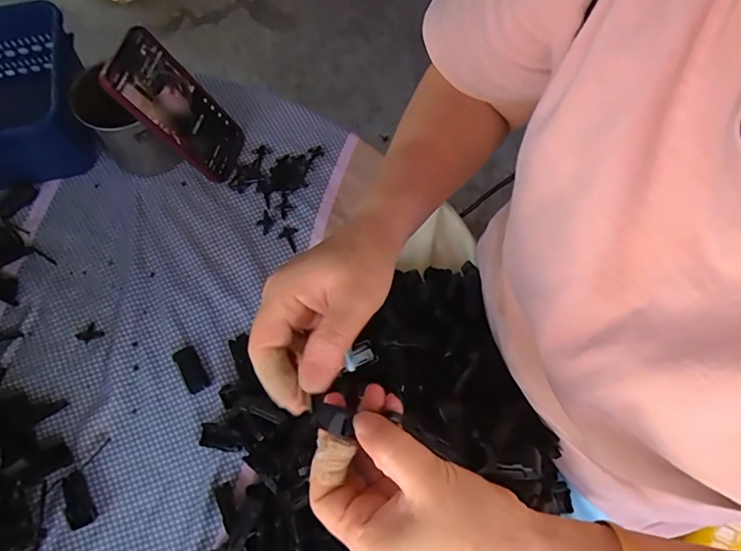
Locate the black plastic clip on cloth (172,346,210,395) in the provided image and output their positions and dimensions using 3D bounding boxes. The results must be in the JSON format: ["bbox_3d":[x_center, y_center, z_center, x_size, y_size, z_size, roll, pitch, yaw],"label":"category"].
[{"bbox_3d":[-0.175,0.090,0.473,0.021,0.009,0.046,-30,72,-12],"label":"black plastic clip on cloth"}]

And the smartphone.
[{"bbox_3d":[-0.195,-0.170,0.504,0.017,0.159,0.072,0,65,29],"label":"smartphone"}]

